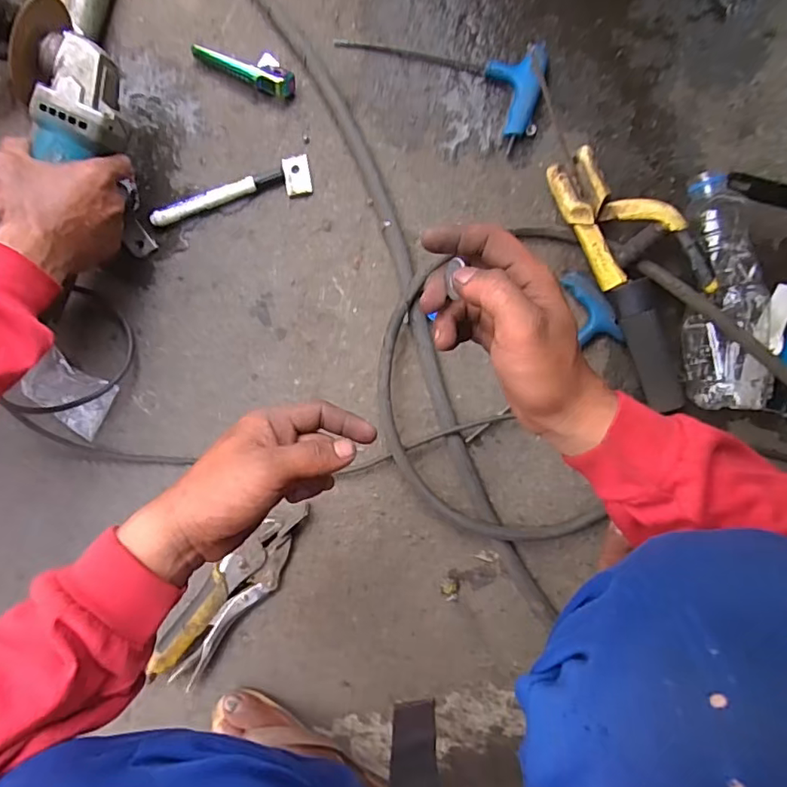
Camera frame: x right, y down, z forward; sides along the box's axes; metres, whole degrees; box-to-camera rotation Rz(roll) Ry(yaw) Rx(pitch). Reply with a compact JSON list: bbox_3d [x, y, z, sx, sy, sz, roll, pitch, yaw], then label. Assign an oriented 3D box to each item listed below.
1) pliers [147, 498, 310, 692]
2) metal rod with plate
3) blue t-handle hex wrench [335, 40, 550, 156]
[{"bbox_3d":[-0.169,0.209,0.550,0.067,0.035,0.238,41,97,0],"label":"pliers"},{"bbox_3d":[-0.163,-0.200,0.529,0.163,0.017,0.035,-14,91,6],"label":"metal rod with plate"},{"bbox_3d":[0.044,-0.314,0.500,0.199,0.019,0.095,22,94,4],"label":"blue t-handle hex wrench"}]

